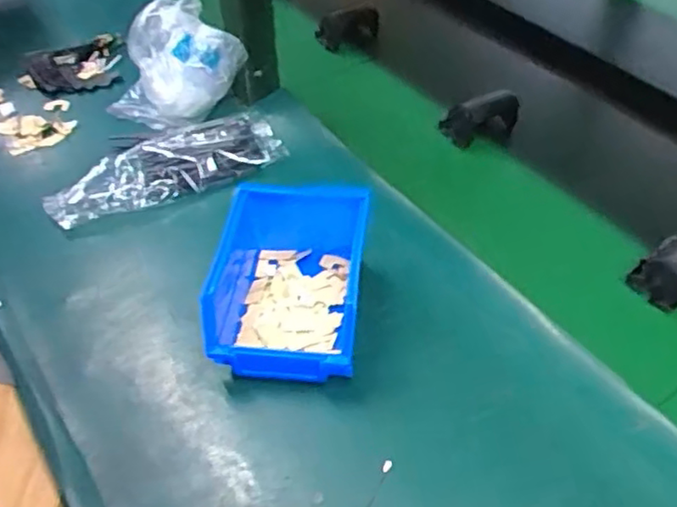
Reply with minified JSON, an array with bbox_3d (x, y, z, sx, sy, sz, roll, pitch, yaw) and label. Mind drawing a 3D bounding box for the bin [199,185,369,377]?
[{"bbox_3d":[-0.045,0.025,0.513,0.123,0.080,0.139,5,47,6],"label":"bin"}]

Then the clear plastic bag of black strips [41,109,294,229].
[{"bbox_3d":[-0.169,-0.084,0.652,0.228,0.036,0.087,-17,48,-14],"label":"clear plastic bag of black strips"}]

